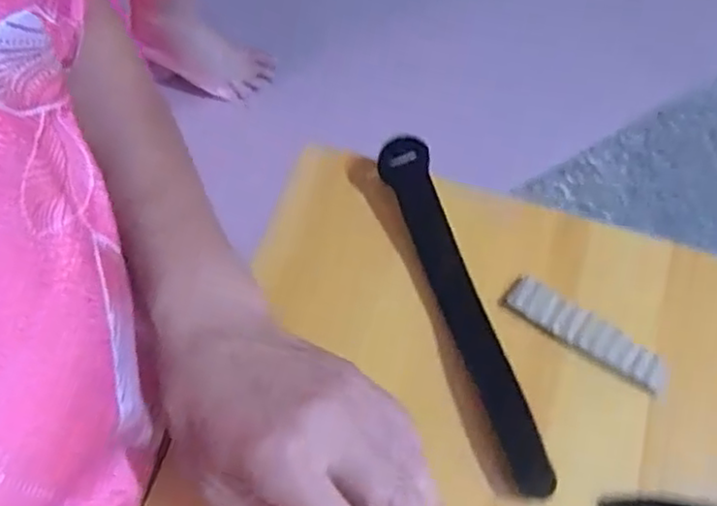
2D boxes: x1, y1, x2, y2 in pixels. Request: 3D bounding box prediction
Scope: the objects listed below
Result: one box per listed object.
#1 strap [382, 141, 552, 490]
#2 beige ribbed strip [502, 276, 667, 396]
[{"bbox_3d":[0.053,0.026,0.353,0.023,0.024,0.191,-19,67,-8],"label":"strap"},{"bbox_3d":[0.116,0.041,0.349,0.085,0.006,0.018,31,69,14],"label":"beige ribbed strip"}]

